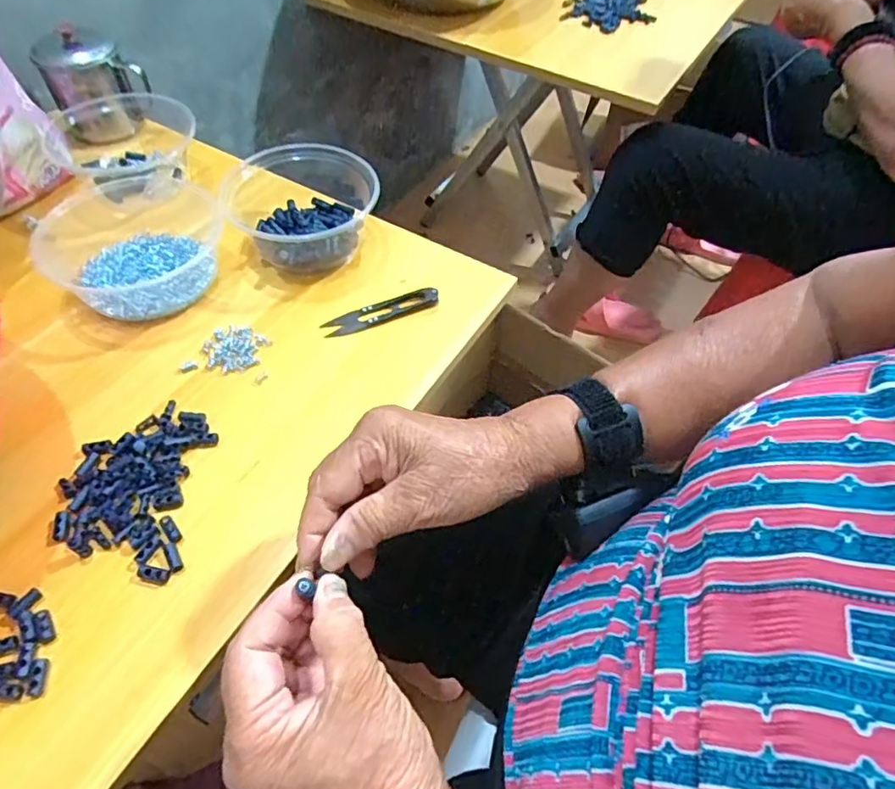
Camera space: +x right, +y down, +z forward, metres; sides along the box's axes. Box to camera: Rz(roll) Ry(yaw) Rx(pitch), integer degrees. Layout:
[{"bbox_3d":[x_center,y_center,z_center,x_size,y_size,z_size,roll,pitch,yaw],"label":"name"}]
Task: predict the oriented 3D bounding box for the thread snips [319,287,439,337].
[{"bbox_3d":[-0.056,-0.071,0.486,0.100,0.012,0.026,-19,54,-16],"label":"thread snips"}]

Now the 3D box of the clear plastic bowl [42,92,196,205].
[{"bbox_3d":[-0.327,-0.261,0.589,0.136,0.050,0.143,-15,53,-13],"label":"clear plastic bowl"}]

